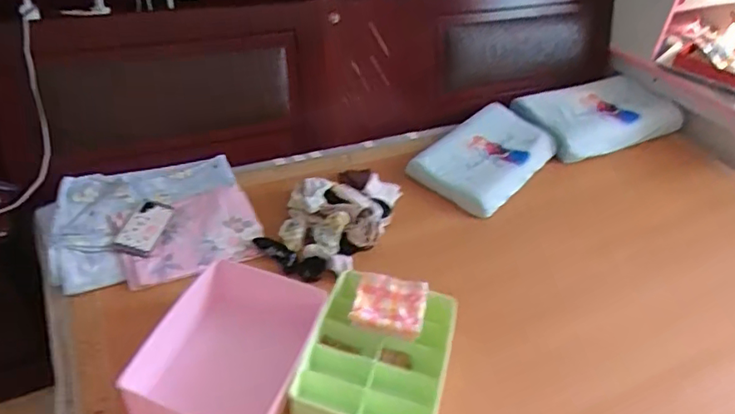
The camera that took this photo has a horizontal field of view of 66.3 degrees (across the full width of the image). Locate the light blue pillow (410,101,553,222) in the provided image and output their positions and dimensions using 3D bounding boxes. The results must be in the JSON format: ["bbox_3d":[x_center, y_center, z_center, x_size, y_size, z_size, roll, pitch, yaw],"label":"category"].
[{"bbox_3d":[0.323,-0.147,1.553,0.255,0.108,0.403,32,45,29],"label":"light blue pillow"}]

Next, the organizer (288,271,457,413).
[{"bbox_3d":[0.021,0.272,1.008,0.244,0.088,0.298,12,39,8],"label":"organizer"}]

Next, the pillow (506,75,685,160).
[{"bbox_3d":[0.711,-0.285,1.741,0.495,0.111,0.323,-21,46,-30],"label":"pillow"}]

